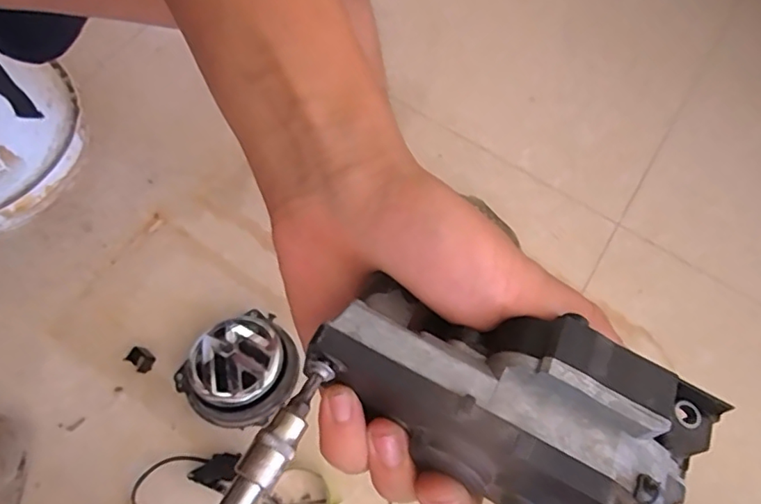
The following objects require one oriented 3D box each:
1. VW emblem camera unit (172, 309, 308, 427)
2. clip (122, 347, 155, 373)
[{"bbox_3d":[-0.165,0.146,0.665,0.133,0.073,0.121,0,68,-1],"label":"VW emblem camera unit"},{"bbox_3d":[-0.304,0.135,0.699,0.036,0.011,0.026,35,71,12],"label":"clip"}]

